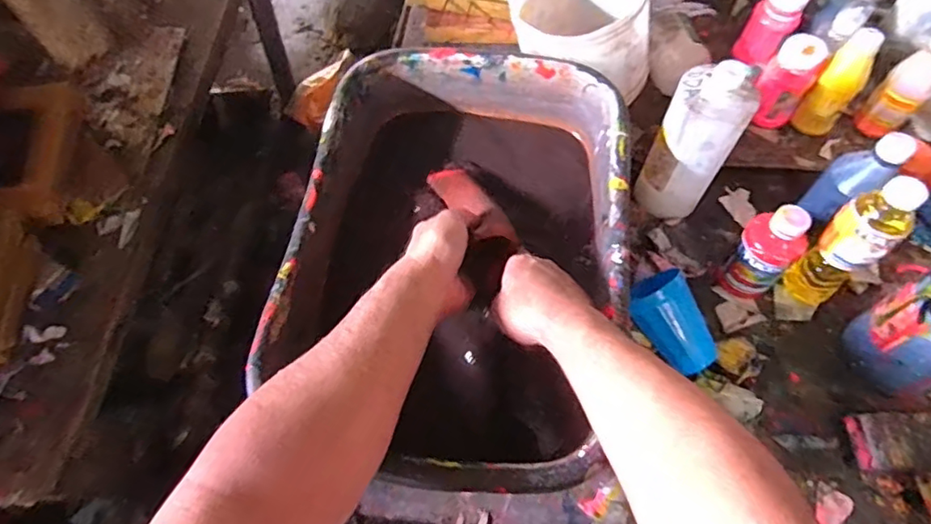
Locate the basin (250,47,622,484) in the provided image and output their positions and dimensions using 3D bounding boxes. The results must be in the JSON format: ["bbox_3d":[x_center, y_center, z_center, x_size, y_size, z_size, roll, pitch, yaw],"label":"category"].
[{"bbox_3d":[-0.005,-0.011,0.606,0.317,0.139,0.466,7,63,5],"label":"basin"}]

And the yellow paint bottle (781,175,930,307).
[{"bbox_3d":[0.402,-0.017,0.592,0.051,0.172,0.056,-35,67,-16],"label":"yellow paint bottle"}]

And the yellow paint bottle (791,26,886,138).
[{"bbox_3d":[0.482,-0.229,0.723,0.051,0.130,0.062,38,69,19],"label":"yellow paint bottle"}]

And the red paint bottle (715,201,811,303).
[{"bbox_3d":[0.328,-0.008,0.622,0.053,0.125,0.066,-37,68,-17],"label":"red paint bottle"}]

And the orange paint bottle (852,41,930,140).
[{"bbox_3d":[0.564,-0.222,0.717,0.049,0.137,0.056,-41,69,-18],"label":"orange paint bottle"}]

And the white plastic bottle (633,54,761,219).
[{"bbox_3d":[0.253,-0.129,0.633,0.080,0.184,0.072,32,67,16],"label":"white plastic bottle"}]

